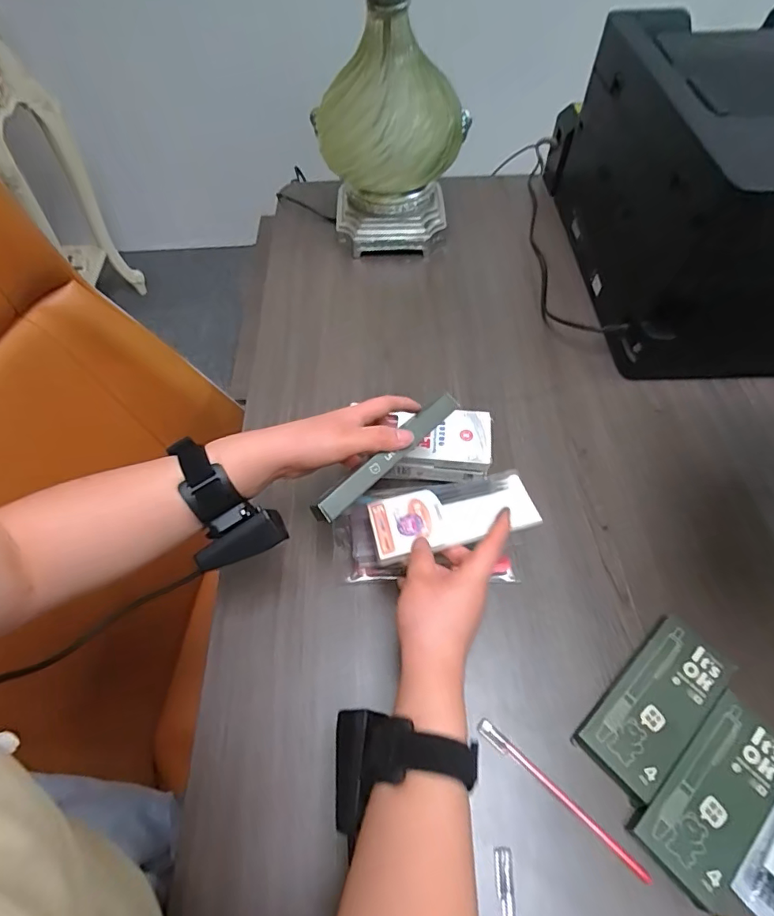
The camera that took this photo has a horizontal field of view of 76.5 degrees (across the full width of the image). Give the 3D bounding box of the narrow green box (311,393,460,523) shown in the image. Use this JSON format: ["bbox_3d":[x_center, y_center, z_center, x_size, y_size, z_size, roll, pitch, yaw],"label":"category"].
[{"bbox_3d":[0.001,-0.002,0.404,0.150,0.015,0.020,-41,66,-17],"label":"narrow green box"}]

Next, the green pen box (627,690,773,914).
[{"bbox_3d":[0.262,0.263,0.386,0.145,0.009,0.069,-38,65,-21],"label":"green pen box"}]

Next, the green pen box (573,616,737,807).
[{"bbox_3d":[0.231,0.211,0.421,0.143,0.019,0.065,-36,64,-20],"label":"green pen box"}]

